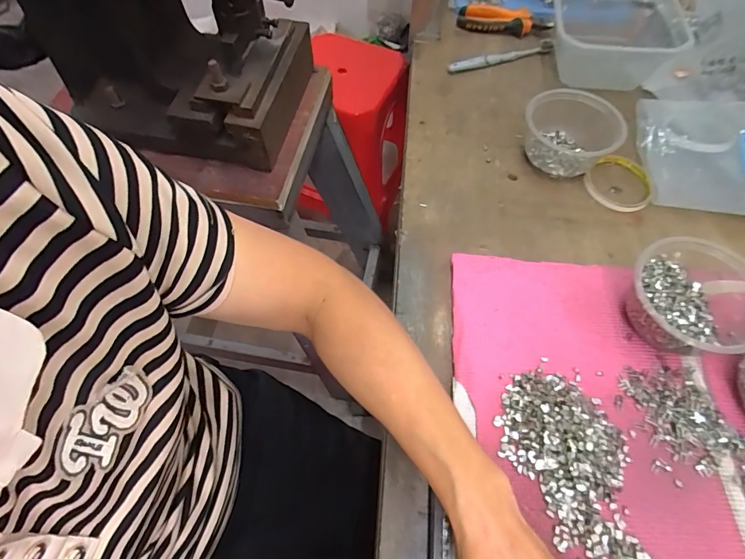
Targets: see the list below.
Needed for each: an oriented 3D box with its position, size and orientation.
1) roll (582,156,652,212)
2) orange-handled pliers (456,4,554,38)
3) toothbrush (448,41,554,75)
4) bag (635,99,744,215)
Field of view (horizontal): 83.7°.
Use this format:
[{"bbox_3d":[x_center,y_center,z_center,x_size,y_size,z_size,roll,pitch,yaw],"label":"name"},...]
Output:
[{"bbox_3d":[0.311,-0.124,0.525,0.080,0.016,0.084,27,63,14],"label":"roll"},{"bbox_3d":[0.213,-0.418,0.675,0.147,0.029,0.040,11,61,5],"label":"orange-handled pliers"},{"bbox_3d":[0.200,-0.347,0.648,0.177,0.013,0.022,-18,62,-11],"label":"toothbrush"},{"bbox_3d":[0.455,-0.159,0.524,0.214,0.035,0.163,4,60,1],"label":"bag"}]

